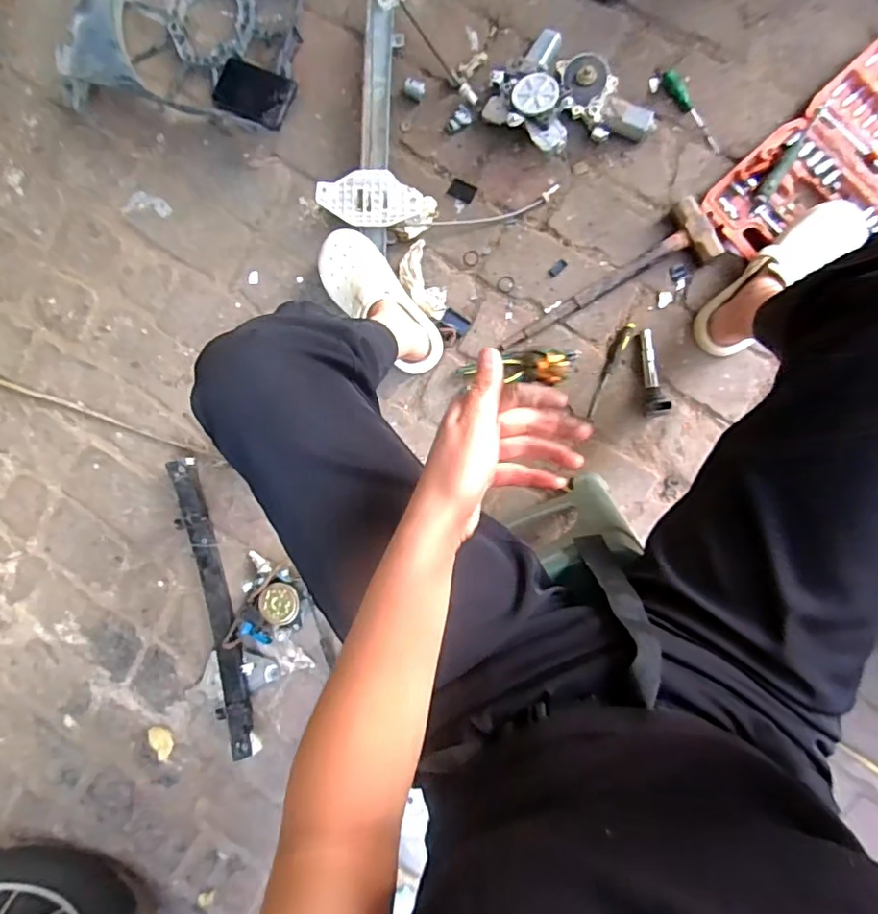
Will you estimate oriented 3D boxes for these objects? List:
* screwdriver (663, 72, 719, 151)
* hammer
[{"bbox_3d":[0.400,-0.545,0.859,0.024,0.023,0.145,-33,90,6],"label":"screwdriver"},{"bbox_3d":[0.256,-0.278,0.864,0.363,0.036,0.099,-27,91,6],"label":"hammer"}]

